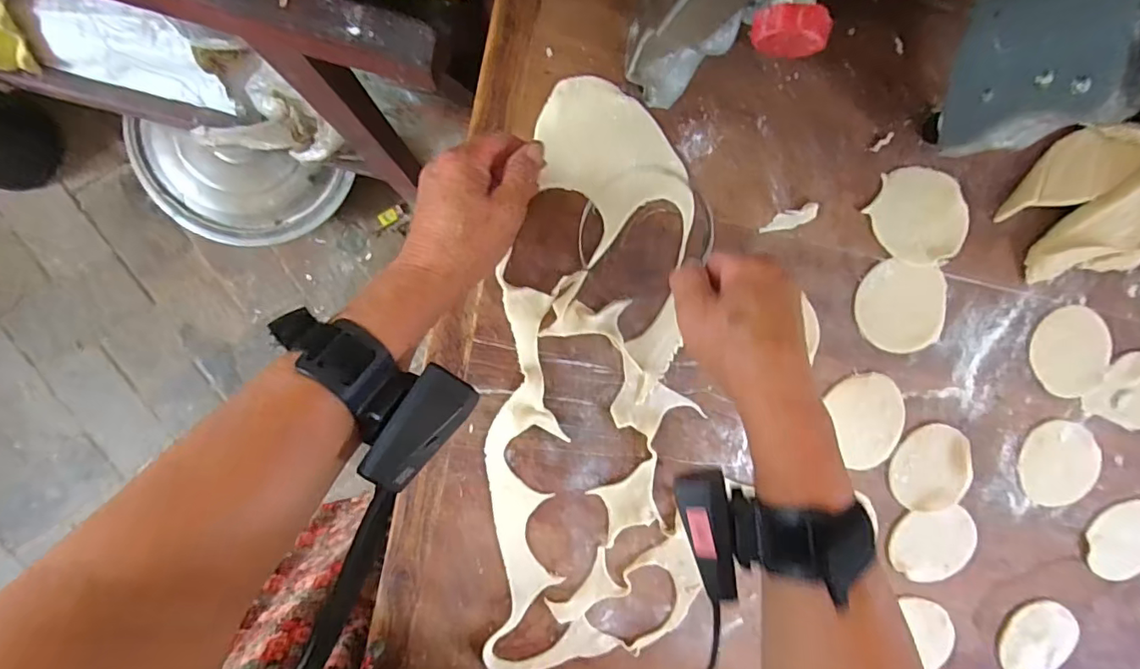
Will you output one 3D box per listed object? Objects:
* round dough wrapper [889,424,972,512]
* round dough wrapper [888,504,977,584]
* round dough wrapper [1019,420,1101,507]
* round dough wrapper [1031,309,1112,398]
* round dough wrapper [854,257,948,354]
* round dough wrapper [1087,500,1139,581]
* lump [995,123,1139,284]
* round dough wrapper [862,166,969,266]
[{"bbox_3d":[0.325,0.120,0.474,0.072,0.005,0.078,0,99,0],"label":"round dough wrapper"},{"bbox_3d":[0.336,0.195,0.486,0.083,0.006,0.071,-5,97,-4],"label":"round dough wrapper"},{"bbox_3d":[0.453,0.120,0.487,0.079,0.004,0.082,-1,97,-4],"label":"round dough wrapper"},{"bbox_3d":[0.453,0.015,0.476,0.082,0.004,0.073,42,92,-8],"label":"round dough wrapper"},{"bbox_3d":[0.286,-0.023,0.452,0.081,0.005,0.075,-1,97,-4],"label":"round dough wrapper"},{"bbox_3d":[0.535,0.199,0.506,0.079,0.006,0.073,-1,97,-4],"label":"round dough wrapper"},{"bbox_3d":[0.477,-0.116,0.443,0.199,0.032,0.119,-9,98,-3],"label":"lump"},{"bbox_3d":[0.295,-0.099,0.442,0.074,0.004,0.087,-43,98,2],"label":"round dough wrapper"}]

